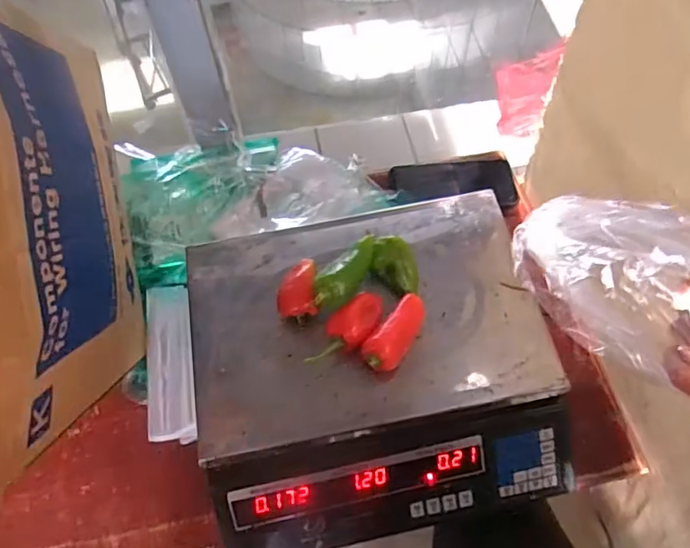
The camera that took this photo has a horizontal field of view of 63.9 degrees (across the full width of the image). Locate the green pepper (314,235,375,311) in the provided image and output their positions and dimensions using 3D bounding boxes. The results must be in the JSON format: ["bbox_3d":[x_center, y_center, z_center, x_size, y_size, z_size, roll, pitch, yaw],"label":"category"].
[{"bbox_3d":[0.004,-0.001,0.522,0.032,0.030,0.084,40,69,20],"label":"green pepper"}]

